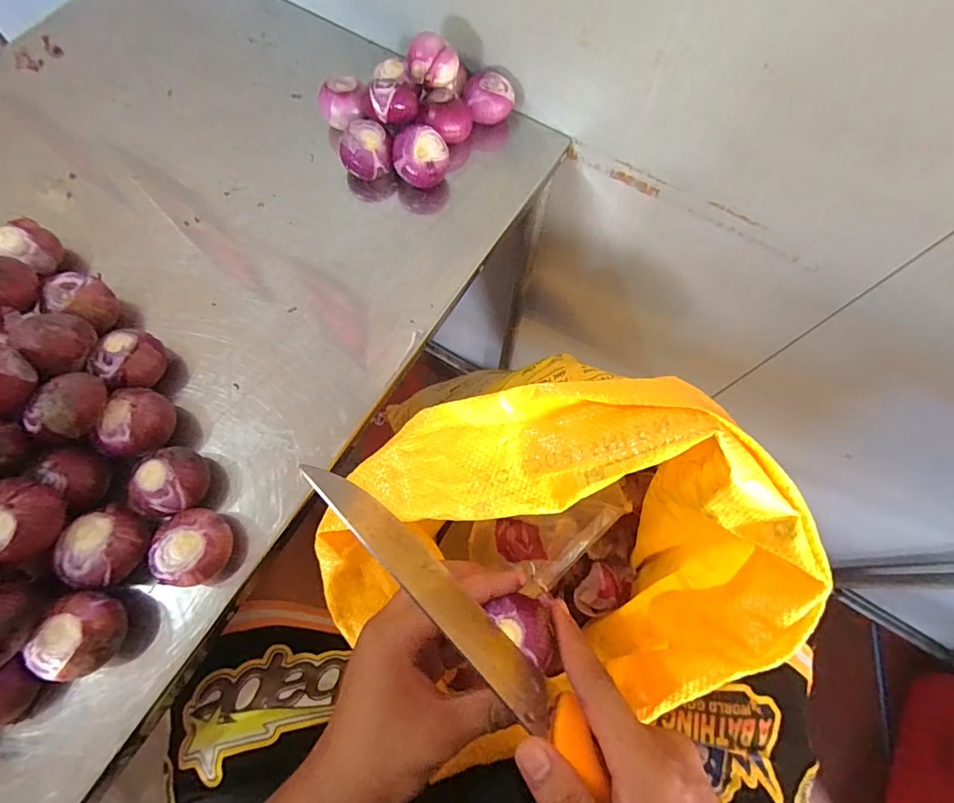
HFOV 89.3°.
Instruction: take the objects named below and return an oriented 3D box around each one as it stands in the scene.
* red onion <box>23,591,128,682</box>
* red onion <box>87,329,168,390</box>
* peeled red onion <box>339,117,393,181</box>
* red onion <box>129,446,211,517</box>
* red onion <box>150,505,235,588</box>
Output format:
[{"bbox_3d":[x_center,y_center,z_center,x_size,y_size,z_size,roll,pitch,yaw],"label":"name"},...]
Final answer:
[{"bbox_3d":[-0.270,0.162,0.334,0.045,0.047,0.049,1,70,-2],"label":"red onion"},{"bbox_3d":[-0.283,-0.031,0.403,0.045,0.044,0.049,1,70,-2],"label":"red onion"},{"bbox_3d":[-0.111,-0.250,0.486,0.050,0.041,0.047,-10,71,-6],"label":"peeled red onion"},{"bbox_3d":[-0.231,0.062,0.370,0.045,0.041,0.049,1,70,-2],"label":"red onion"},{"bbox_3d":[-0.207,0.108,0.358,0.047,0.040,0.052,11,70,2],"label":"red onion"}]

